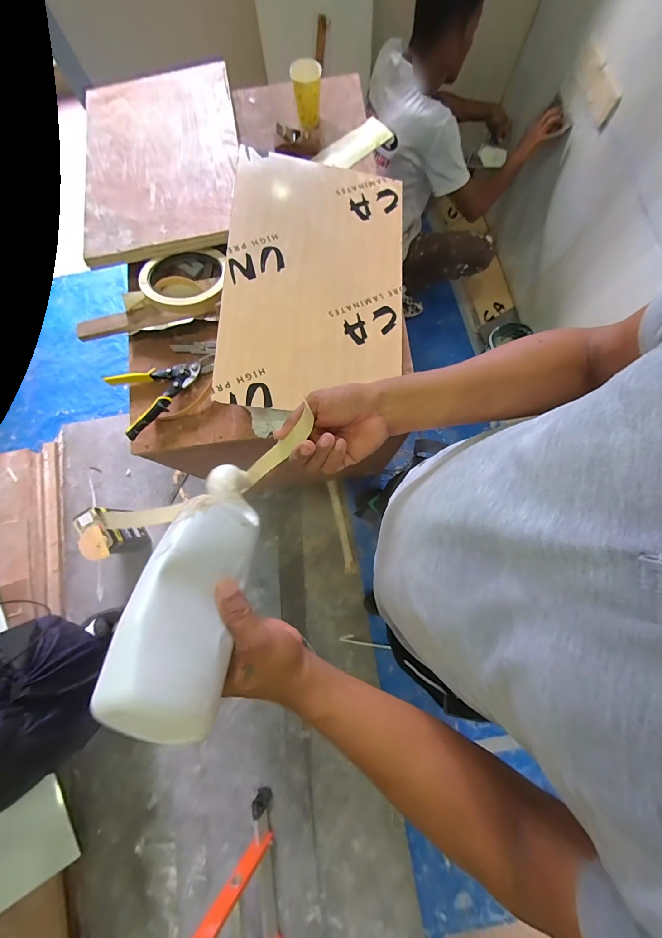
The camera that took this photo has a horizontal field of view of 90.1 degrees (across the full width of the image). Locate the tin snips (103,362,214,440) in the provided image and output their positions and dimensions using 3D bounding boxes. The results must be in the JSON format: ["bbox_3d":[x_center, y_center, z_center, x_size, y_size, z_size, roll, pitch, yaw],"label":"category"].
[{"bbox_3d":[-0.367,-0.181,0.679,0.165,0.043,0.222,39,83,8],"label":"tin snips"}]

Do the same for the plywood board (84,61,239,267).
[{"bbox_3d":[-0.403,-0.746,0.782,0.354,0.028,0.591,-10,73,0],"label":"plywood board"}]

